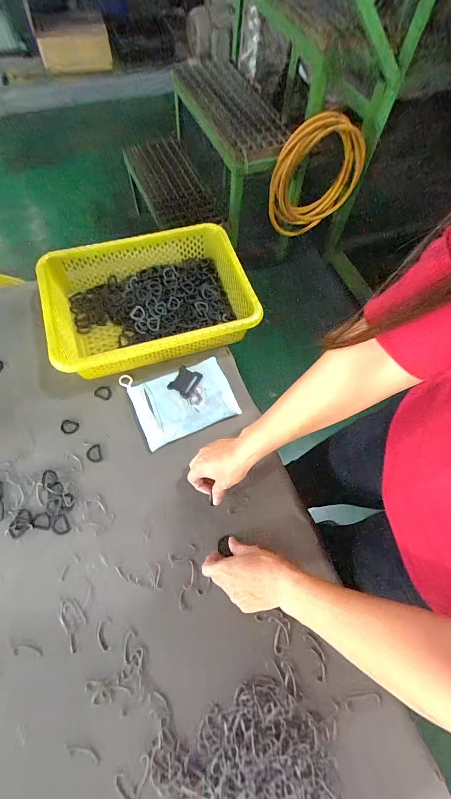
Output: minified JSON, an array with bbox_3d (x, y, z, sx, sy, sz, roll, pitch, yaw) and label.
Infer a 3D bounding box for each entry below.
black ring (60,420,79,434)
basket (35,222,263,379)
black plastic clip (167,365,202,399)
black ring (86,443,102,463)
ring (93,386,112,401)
[{"bbox_3d":[-0.260,0.046,0.546,0.031,0.004,0.024,15,67,5],"label":"black ring"},{"bbox_3d":[-0.136,-0.181,0.606,0.342,0.087,0.245,-17,68,-9],"label":"basket"},{"bbox_3d":[-0.069,-0.031,0.564,0.043,0.004,0.053,27,66,8],"label":"black plastic clip"},{"bbox_3d":[-0.212,0.088,0.530,0.024,0.004,0.029,-16,68,-9],"label":"black ring"},{"bbox_3d":[-0.214,-0.012,0.578,0.033,0.005,0.025,22,68,8],"label":"ring"}]

